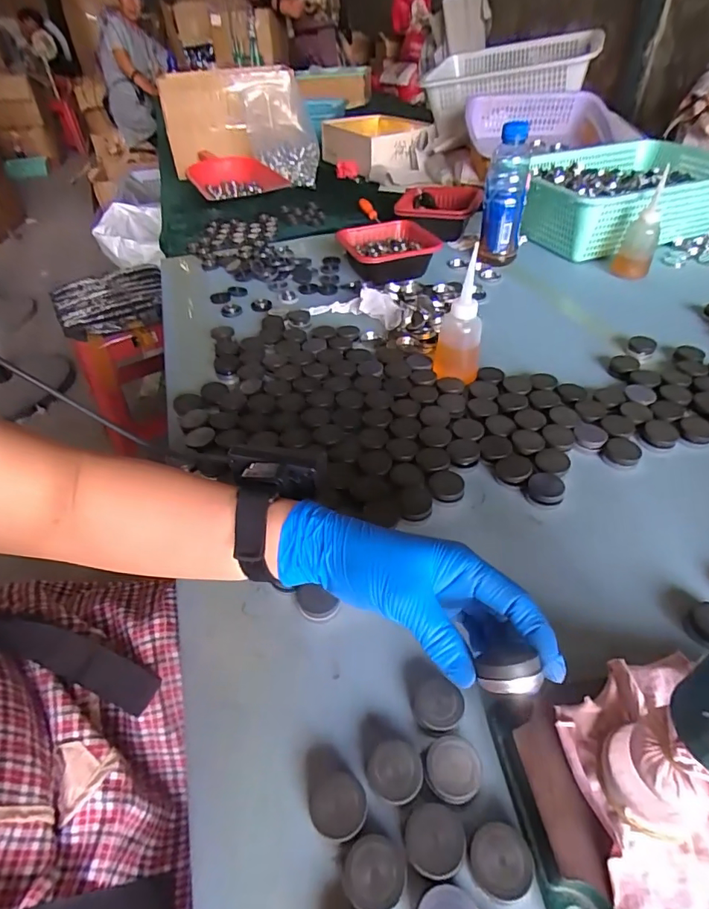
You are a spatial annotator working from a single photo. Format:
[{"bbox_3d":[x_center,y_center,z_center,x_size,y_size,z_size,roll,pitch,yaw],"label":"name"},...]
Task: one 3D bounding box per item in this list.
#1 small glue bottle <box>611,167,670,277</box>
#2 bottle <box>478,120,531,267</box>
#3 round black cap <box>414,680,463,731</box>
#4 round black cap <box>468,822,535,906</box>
[{"bbox_3d":[0.460,-0.361,0.758,0.053,0.149,0.052,19,47,22],"label":"small glue bottle"},{"bbox_3d":[0.244,-0.412,0.780,0.064,0.208,0.060,8,44,11],"label":"bottle"},{"bbox_3d":[0.055,0.166,0.317,0.032,0.012,0.030,-2,43,2],"label":"round black cap"},{"bbox_3d":[0.079,0.222,0.261,0.032,0.013,0.031,-2,43,2],"label":"round black cap"}]

